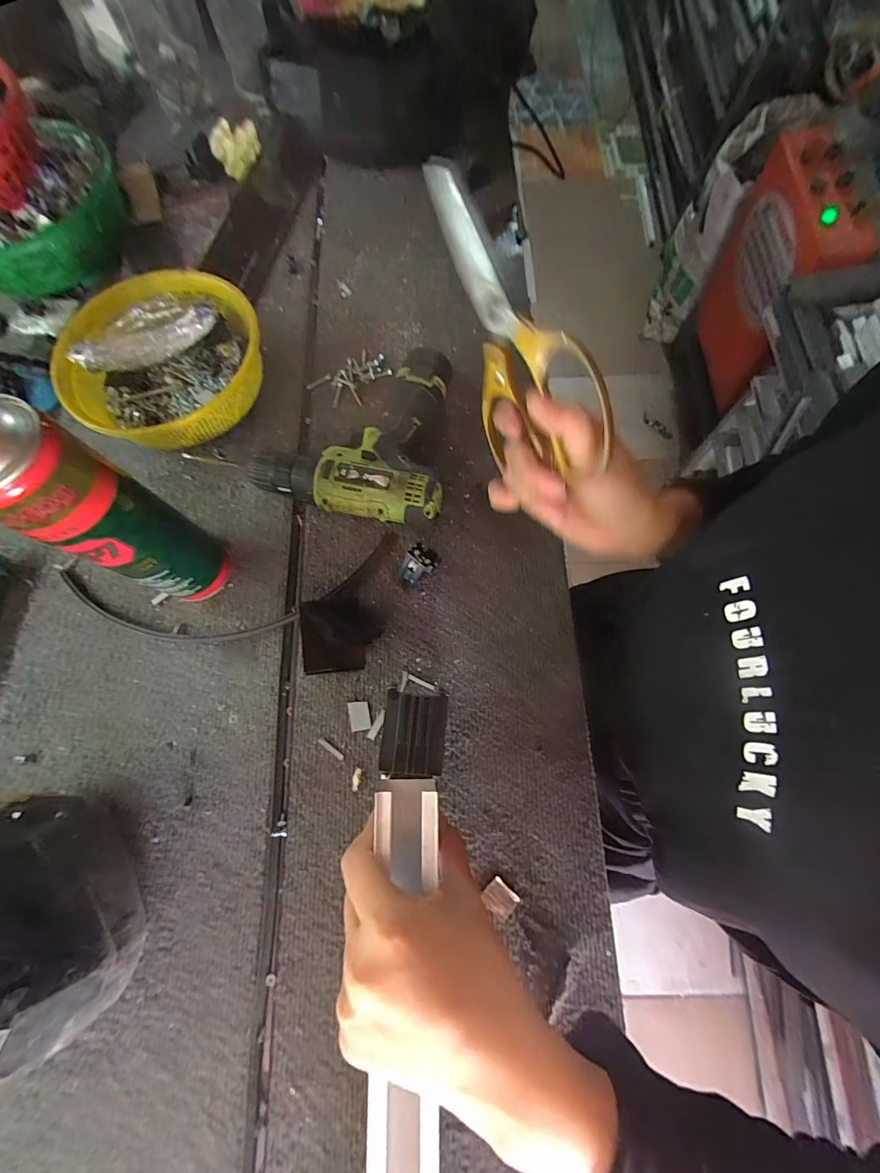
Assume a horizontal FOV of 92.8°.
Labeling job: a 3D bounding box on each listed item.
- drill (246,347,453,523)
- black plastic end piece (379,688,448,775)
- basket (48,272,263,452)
[{"bbox_3d":[-0.084,-0.152,0.421,0.180,0.049,0.182,4,73,2],"label":"drill"},{"bbox_3d":[-0.015,0.083,0.238,0.034,0.013,0.043,5,73,2],"label":"black plastic end piece"},{"bbox_3d":[-0.279,-0.224,0.438,0.183,0.068,0.189,0,73,0],"label":"basket"}]

